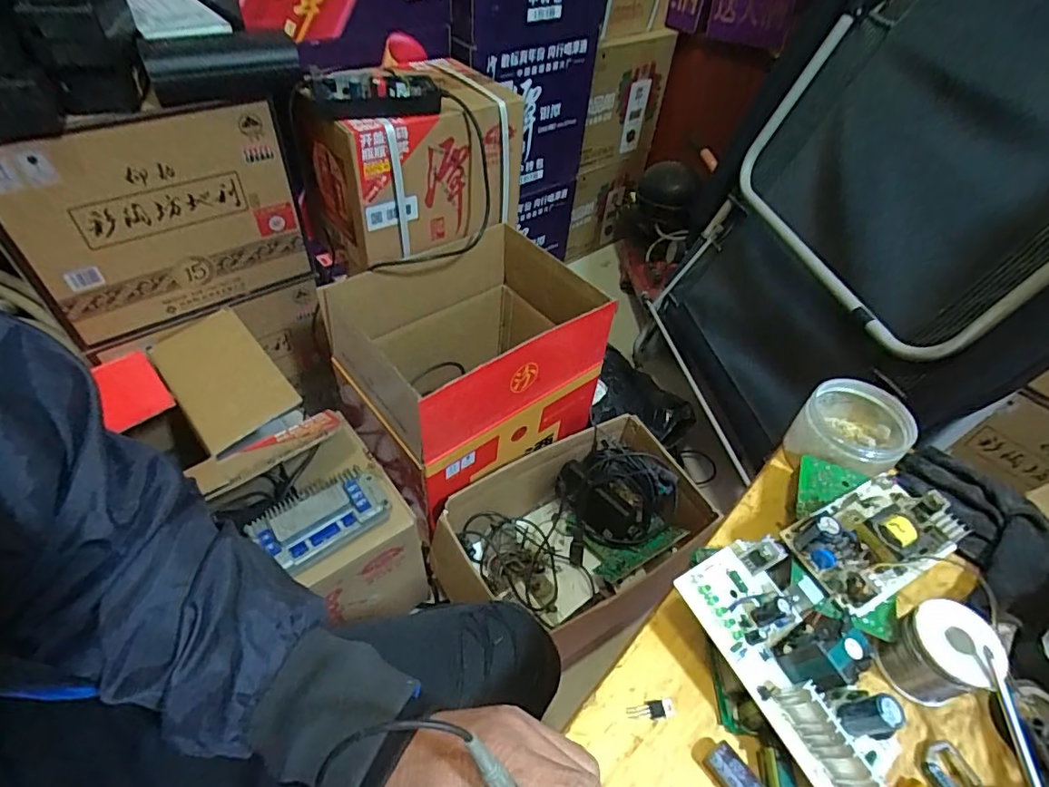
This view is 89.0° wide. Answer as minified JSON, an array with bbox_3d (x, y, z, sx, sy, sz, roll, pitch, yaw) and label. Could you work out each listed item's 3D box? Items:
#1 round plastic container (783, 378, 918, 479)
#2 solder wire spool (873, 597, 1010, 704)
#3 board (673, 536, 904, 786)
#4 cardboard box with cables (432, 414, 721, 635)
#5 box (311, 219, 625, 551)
[{"bbox_3d":[0.289,0.030,0.473,0.081,0.057,0.085,3,48,-3],"label":"round plastic container"},{"bbox_3d":[0.275,0.173,0.356,0.046,0.057,0.050,3,48,-3],"label":"solder wire spool"},{"bbox_3d":[0.166,0.162,0.331,0.068,0.046,0.144,-22,54,-23],"label":"board"},{"bbox_3d":[0.077,0.243,0.909,0.424,0.173,0.248,-24,55,-25],"label":"cardboard box with cables"},{"bbox_3d":[-0.093,-0.058,0.930,0.381,0.279,0.317,-29,57,-28],"label":"box"}]

